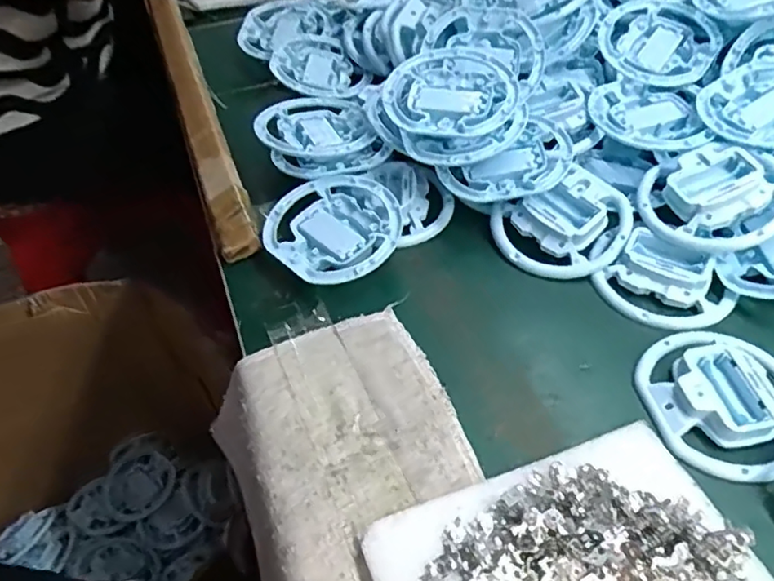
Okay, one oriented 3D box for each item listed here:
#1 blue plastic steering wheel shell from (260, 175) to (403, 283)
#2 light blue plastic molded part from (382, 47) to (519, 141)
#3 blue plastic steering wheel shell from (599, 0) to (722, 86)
[{"bbox_3d":[-0.036,-0.049,0.489,0.103,0.021,0.103,-2,49,2],"label":"blue plastic steering wheel shell"},{"bbox_3d":[0.052,-0.163,0.514,0.100,0.023,0.107,4,49,6],"label":"light blue plastic molded part"},{"bbox_3d":[0.245,-0.222,0.576,0.098,0.023,0.098,24,69,19],"label":"blue plastic steering wheel shell"}]

